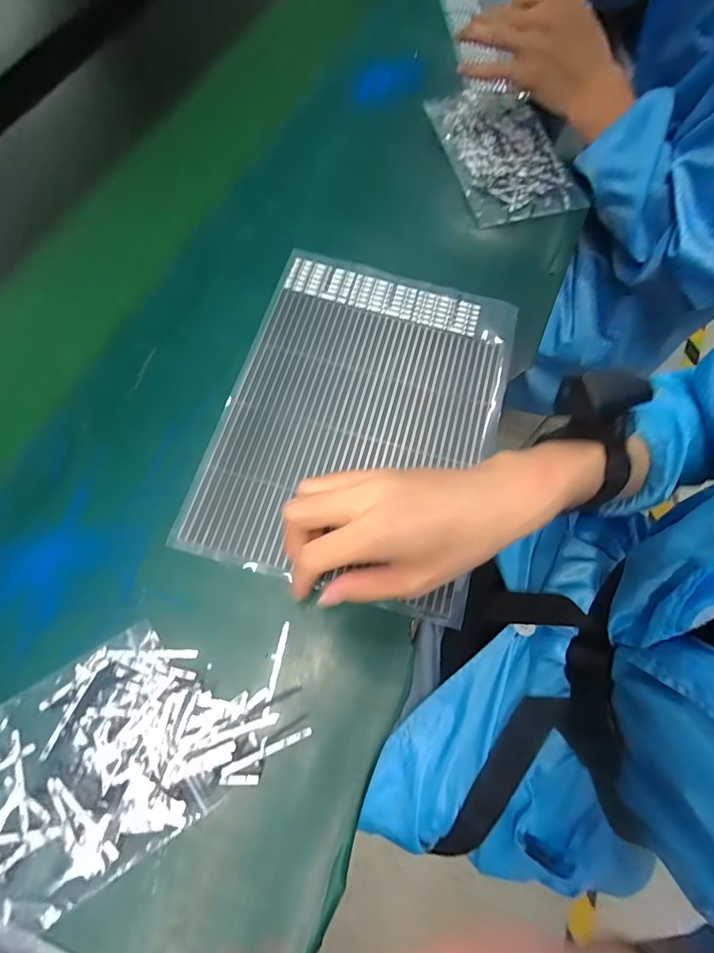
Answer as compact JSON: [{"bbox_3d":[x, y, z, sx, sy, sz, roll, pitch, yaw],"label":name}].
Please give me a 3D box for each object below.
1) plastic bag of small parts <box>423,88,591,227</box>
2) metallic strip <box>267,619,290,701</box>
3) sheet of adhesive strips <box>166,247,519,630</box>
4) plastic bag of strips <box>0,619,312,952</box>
[{"bbox_3d":[0.167,-0.383,0.512,0.129,0.014,0.203,-15,71,-7],"label":"plastic bag of small parts"},{"bbox_3d":[-0.056,0.129,0.312,0.006,0.004,0.052,11,70,2],"label":"metallic strip"},{"bbox_3d":[0.004,-0.056,0.386,0.227,0.011,0.302,16,70,2],"label":"sheet of adhesive strips"},{"bbox_3d":[-0.177,0.187,0.283,0.232,0.012,0.128,-30,74,-12],"label":"plastic bag of strips"}]

